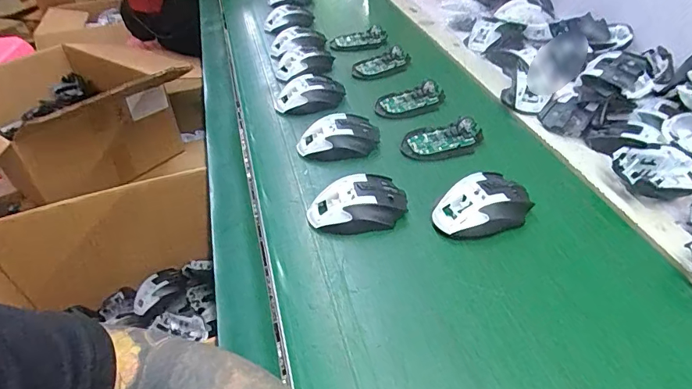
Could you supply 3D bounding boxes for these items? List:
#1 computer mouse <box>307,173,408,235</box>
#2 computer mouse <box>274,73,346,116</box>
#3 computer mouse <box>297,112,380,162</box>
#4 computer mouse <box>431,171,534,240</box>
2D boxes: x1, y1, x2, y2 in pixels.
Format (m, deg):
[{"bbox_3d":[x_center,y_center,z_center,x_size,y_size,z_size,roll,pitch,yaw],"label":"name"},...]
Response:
[{"bbox_3d":[0.014,0.010,0.520,0.118,0.035,0.073,-15,43,-13],"label":"computer mouse"},{"bbox_3d":[-0.059,-0.161,0.721,0.115,0.038,0.083,-5,41,-3],"label":"computer mouse"},{"bbox_3d":[-0.008,-0.079,0.623,0.117,0.039,0.080,-16,43,-14],"label":"computer mouse"},{"bbox_3d":[0.158,0.011,0.505,0.110,0.041,0.067,-19,44,-18],"label":"computer mouse"}]

